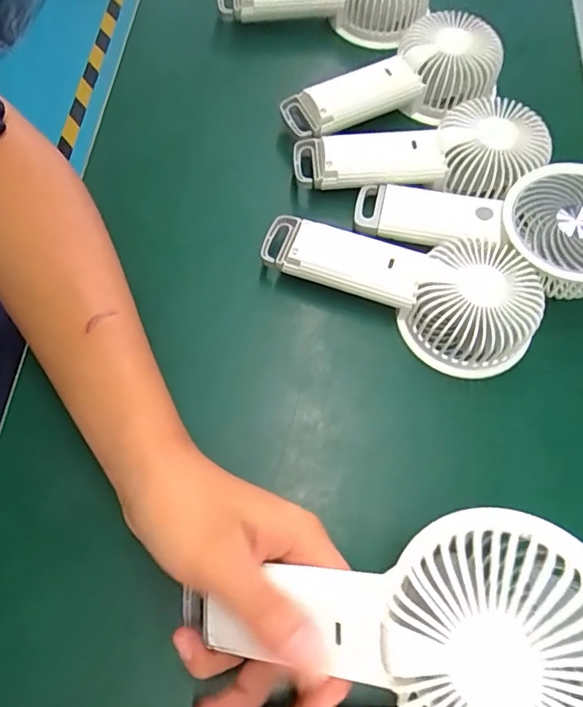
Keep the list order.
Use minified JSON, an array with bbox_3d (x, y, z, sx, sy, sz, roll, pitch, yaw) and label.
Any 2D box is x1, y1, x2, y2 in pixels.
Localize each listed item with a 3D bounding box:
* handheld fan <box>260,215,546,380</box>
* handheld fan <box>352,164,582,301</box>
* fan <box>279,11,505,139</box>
[{"bbox_3d":[0.072,-0.054,0.330,0.183,0.041,0.081,28,70,11],"label":"handheld fan"},{"bbox_3d":[0.139,-0.090,0.337,0.186,0.035,0.080,12,68,5],"label":"handheld fan"},{"bbox_3d":[0.077,-0.213,0.391,0.178,0.042,0.079,-23,70,-10],"label":"fan"}]

